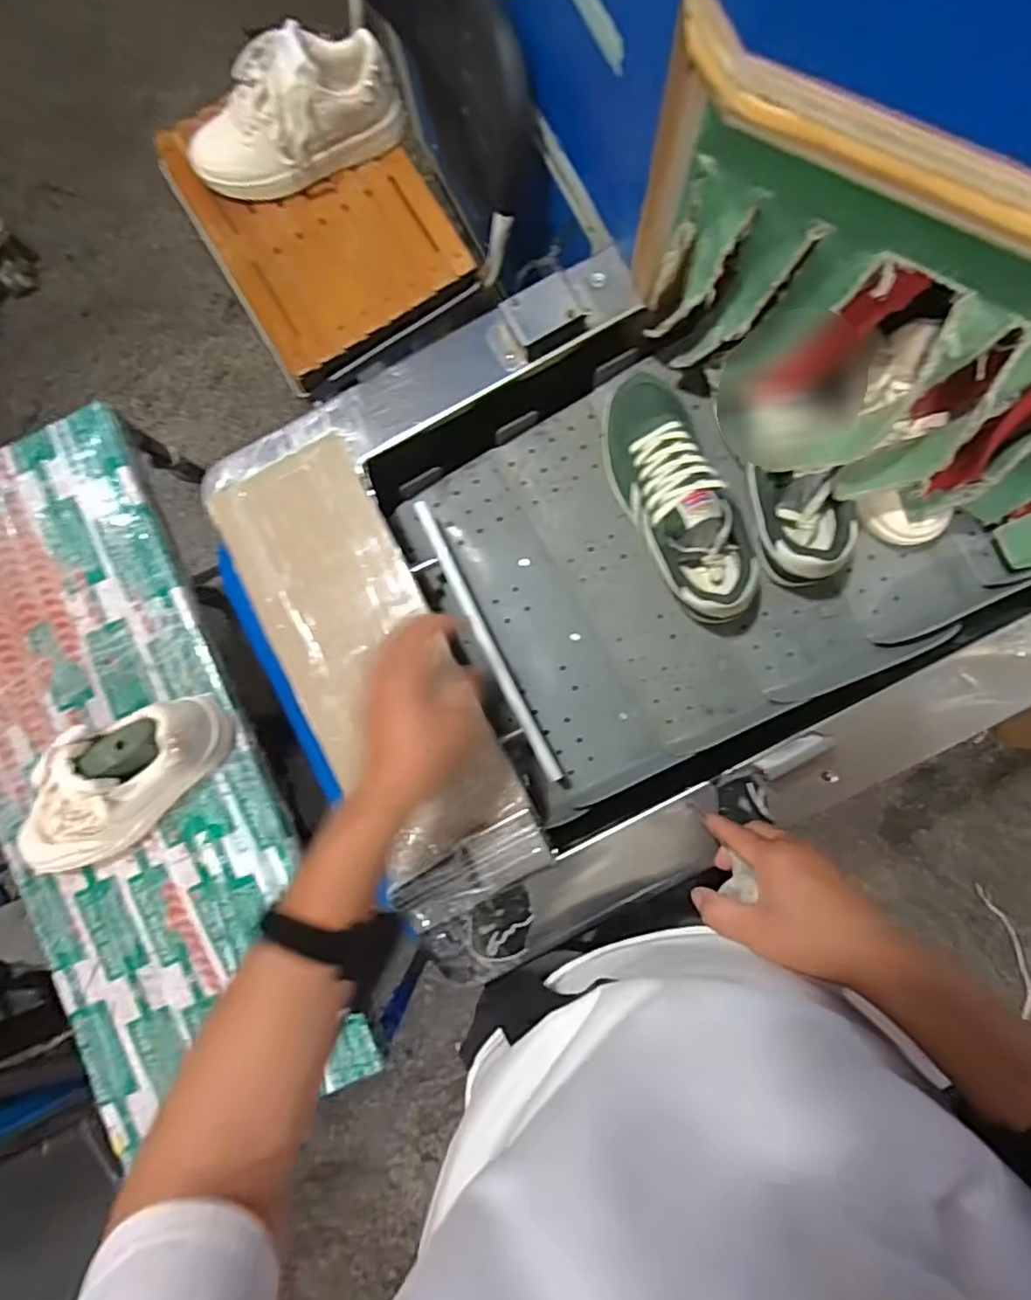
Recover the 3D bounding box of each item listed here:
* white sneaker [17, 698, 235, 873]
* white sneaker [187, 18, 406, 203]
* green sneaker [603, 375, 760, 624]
[{"bbox_3d":[-0.440,0.154,0.685,0.268,0.125,0.096,-44,86,1],"label":"white sneaker"},{"bbox_3d":[-0.275,-0.653,0.769,0.265,0.115,0.120,-7,88,3],"label":"white sneaker"},{"bbox_3d":[0.159,-0.150,0.630,0.090,0.097,0.257,-26,87,2],"label":"green sneaker"}]

